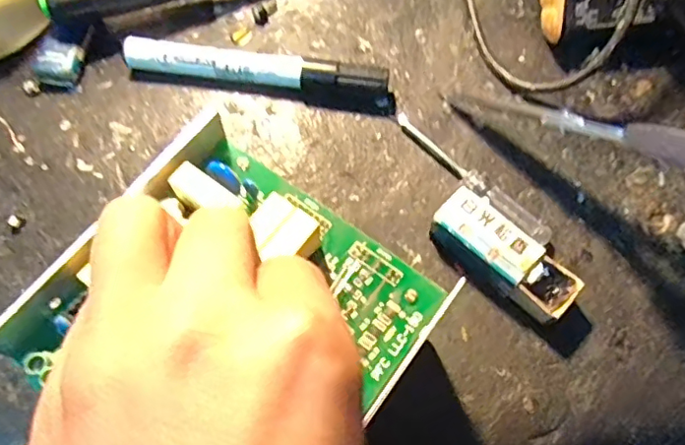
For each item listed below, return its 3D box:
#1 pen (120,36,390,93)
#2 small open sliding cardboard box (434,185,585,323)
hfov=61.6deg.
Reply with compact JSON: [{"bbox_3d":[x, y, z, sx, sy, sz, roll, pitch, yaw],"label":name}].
[{"bbox_3d":[-0.046,-0.080,0.302,0.138,0.017,0.017,7,69,5],"label":"pen"},{"bbox_3d":[0.071,0.016,0.258,0.066,0.021,0.026,42,76,16],"label":"small open sliding cardboard box"}]

